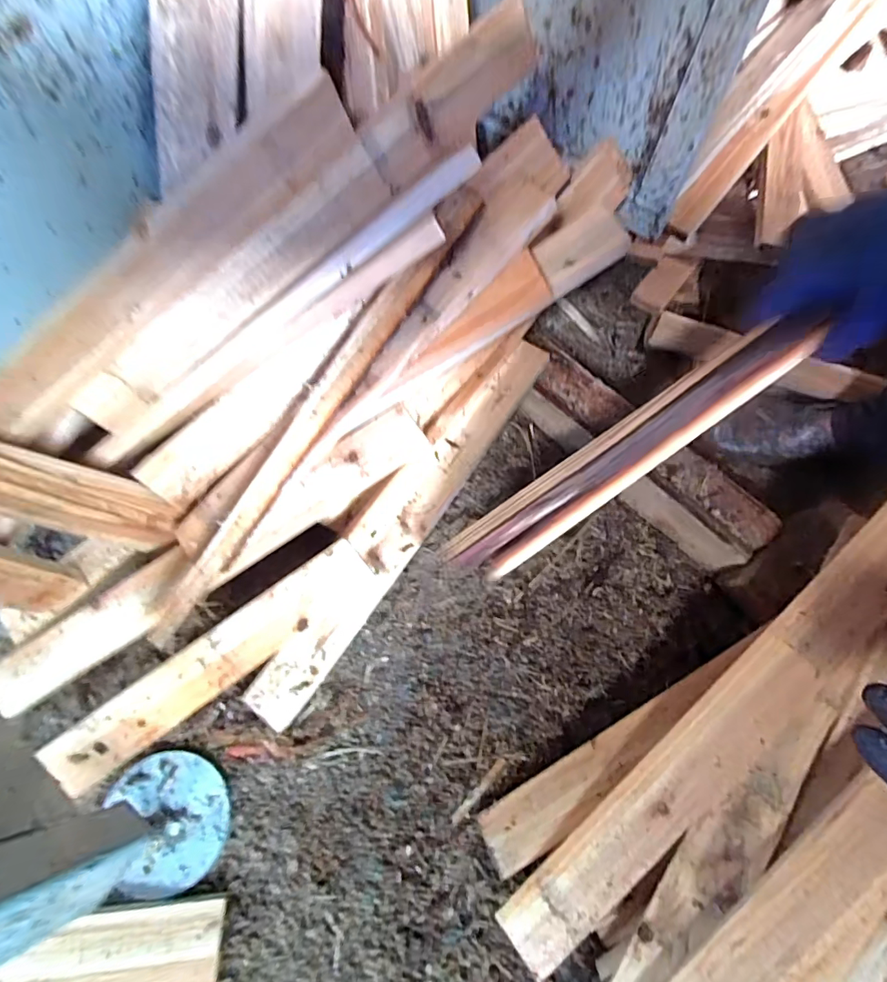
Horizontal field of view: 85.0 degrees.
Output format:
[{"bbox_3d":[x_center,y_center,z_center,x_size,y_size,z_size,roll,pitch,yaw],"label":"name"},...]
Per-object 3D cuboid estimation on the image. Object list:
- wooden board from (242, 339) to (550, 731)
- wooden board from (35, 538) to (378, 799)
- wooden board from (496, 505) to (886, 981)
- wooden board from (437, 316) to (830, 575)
[{"bbox_3d":[-0.040,0.024,0.525,0.065,0.024,0.484,35,78,4],"label":"wooden board"},{"bbox_3d":[-0.212,0.157,0.459,0.313,0.013,0.053,-36,90,-11],"label":"wooden board"},{"bbox_3d":[0.241,0.194,0.396,0.490,0.033,0.068,-44,75,-2],"label":"wooden board"},{"bbox_3d":[0.147,-0.025,0.419,0.333,0.030,0.045,-37,71,15],"label":"wooden board"}]

